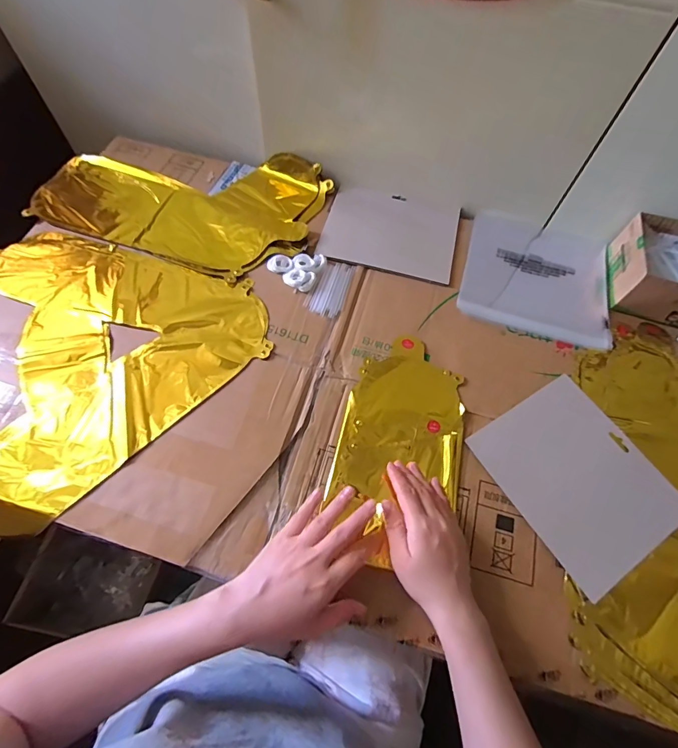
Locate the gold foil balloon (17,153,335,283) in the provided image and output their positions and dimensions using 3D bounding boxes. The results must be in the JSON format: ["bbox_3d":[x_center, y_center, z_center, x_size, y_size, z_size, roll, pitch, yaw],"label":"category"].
[{"bbox_3d":[-0.236,-0.269,0.614,0.404,0.040,0.243,19,65,6],"label":"gold foil balloon"}]

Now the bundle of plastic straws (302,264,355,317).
[{"bbox_3d":[-0.011,-0.119,0.546,0.050,0.005,0.091,18,65,6],"label":"bundle of plastic straws"}]

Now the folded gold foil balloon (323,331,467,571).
[{"bbox_3d":[0.071,0.073,0.454,0.137,0.008,0.257,14,64,4],"label":"folded gold foil balloon"}]

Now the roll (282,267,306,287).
[{"bbox_3d":[-0.061,-0.132,0.541,0.028,0.008,0.028,1,64,-2],"label":"roll"}]

